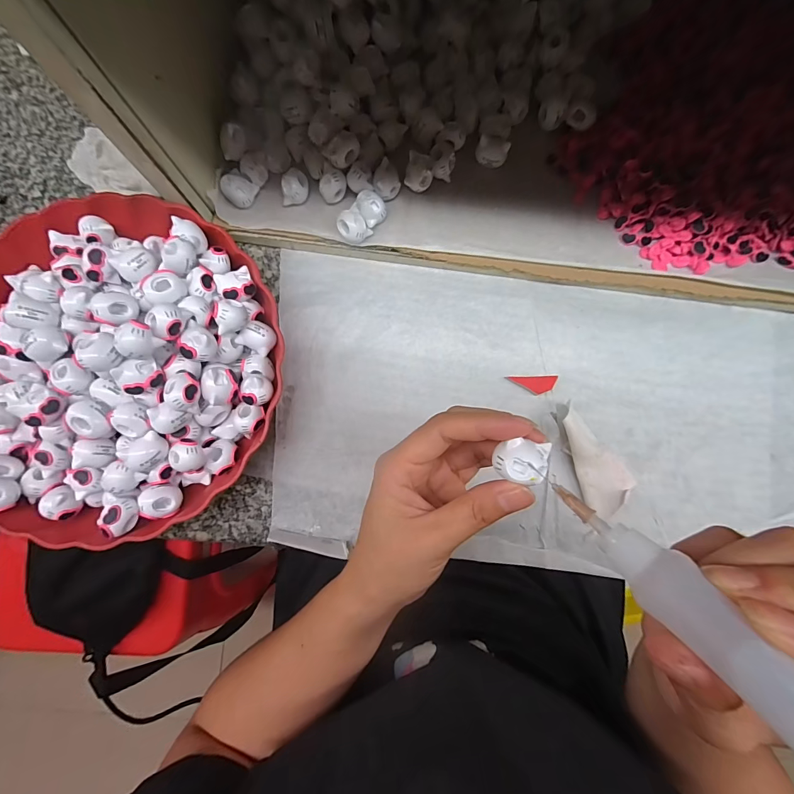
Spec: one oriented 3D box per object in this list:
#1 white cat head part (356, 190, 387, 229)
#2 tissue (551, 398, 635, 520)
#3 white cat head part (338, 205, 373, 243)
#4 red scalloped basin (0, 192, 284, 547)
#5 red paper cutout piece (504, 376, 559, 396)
[{"bbox_3d":[-0.020,-0.149,0.293,0.018,0.015,0.026,-29,84,-2],"label":"white cat head part"},{"bbox_3d":[0.154,0.044,0.285,0.038,0.020,0.087,-20,83,-1],"label":"tissue"},{"bbox_3d":[-0.034,-0.135,0.293,0.023,0.020,0.025,0,83,1],"label":"white cat head part"},{"bbox_3d":[-0.207,-0.027,0.269,0.233,0.088,0.242,0,83,1],"label":"red scalloped basin"},{"bbox_3d":[0.109,-0.010,0.300,0.038,0.004,0.015,-1,80,7],"label":"red paper cutout piece"}]

